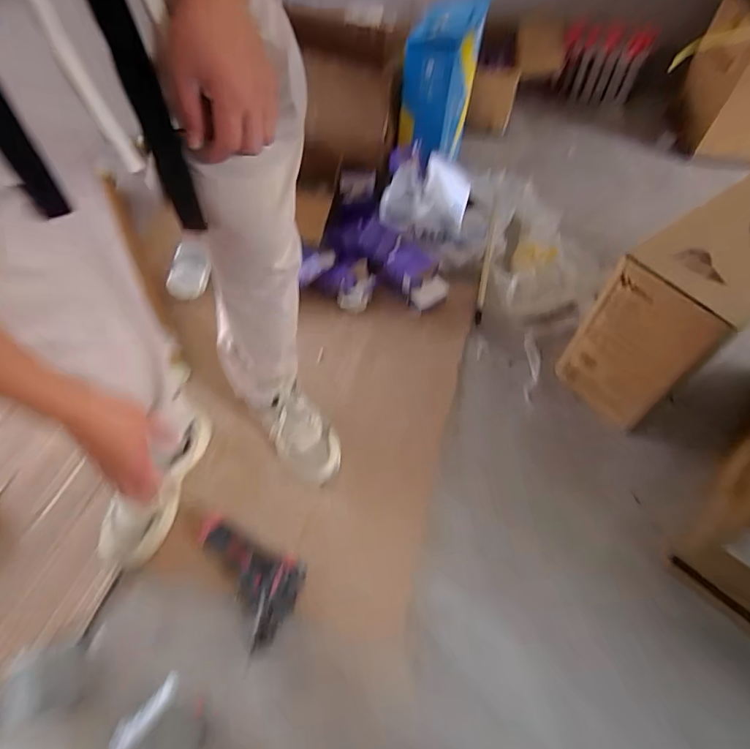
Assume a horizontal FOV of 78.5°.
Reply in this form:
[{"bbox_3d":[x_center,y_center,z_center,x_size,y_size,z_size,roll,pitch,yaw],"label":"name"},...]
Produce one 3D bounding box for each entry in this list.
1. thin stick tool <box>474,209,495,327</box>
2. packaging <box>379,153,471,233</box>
[{"bbox_3d":[0.298,-0.296,1.216,0.018,0.023,0.363,12,69,6],"label":"thin stick tool"},{"bbox_3d":[0.128,-0.472,1.192,0.208,0.162,0.185,10,55,5],"label":"packaging"}]

